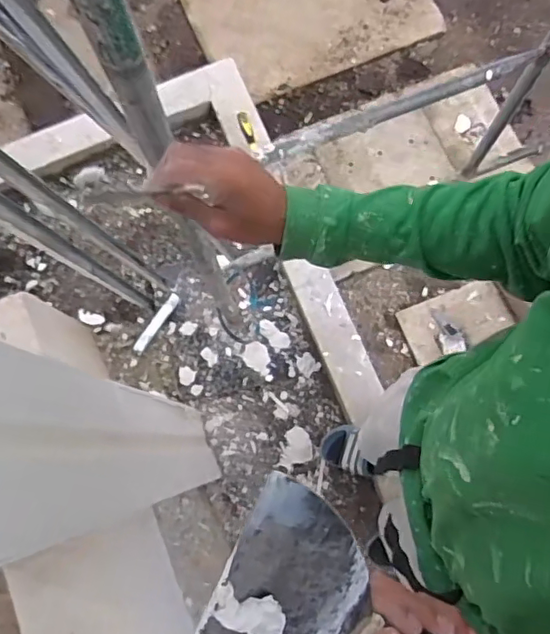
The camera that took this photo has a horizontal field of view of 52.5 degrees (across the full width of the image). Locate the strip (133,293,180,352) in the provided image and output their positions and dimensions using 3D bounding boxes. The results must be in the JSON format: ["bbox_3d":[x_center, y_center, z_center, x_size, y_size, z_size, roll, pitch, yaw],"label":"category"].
[{"bbox_3d":[-0.341,0.015,1.610,0.030,0.016,0.196,31,78,11],"label":"strip"}]

